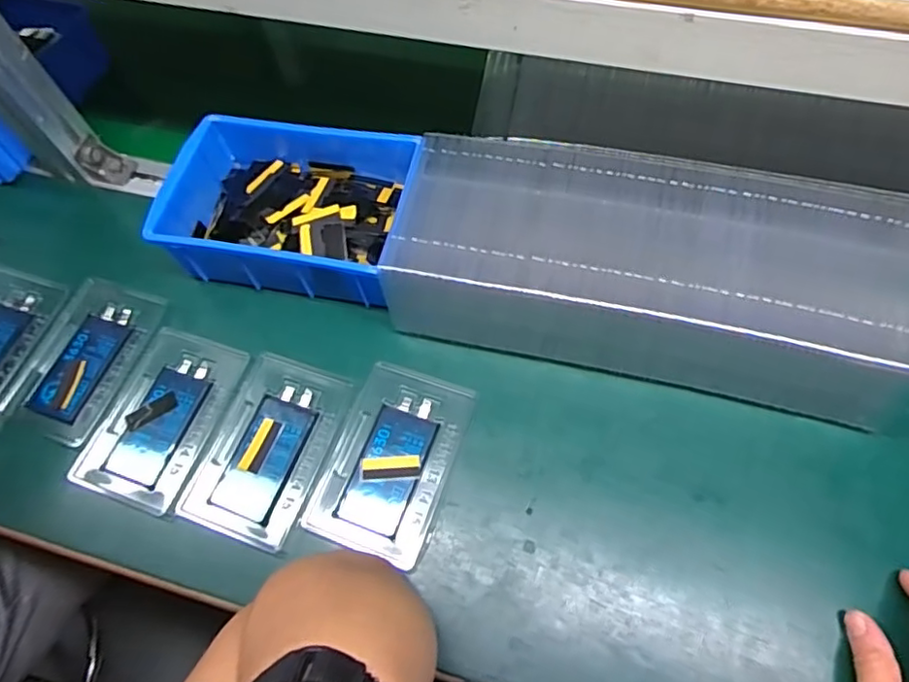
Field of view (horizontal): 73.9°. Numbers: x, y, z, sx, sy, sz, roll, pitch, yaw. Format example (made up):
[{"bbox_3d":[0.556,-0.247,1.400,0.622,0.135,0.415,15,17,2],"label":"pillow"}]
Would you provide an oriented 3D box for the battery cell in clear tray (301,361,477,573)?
[{"bbox_3d":[-0.043,0.082,0.426,0.085,0.008,0.130,15,64,11],"label":"battery cell in clear tray"}]

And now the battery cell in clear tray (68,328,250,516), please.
[{"bbox_3d":[-0.216,0.054,0.450,0.085,0.006,0.132,15,64,11],"label":"battery cell in clear tray"}]

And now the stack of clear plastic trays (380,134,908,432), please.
[{"bbox_3d":[0.137,-0.044,0.437,0.349,0.092,0.151,9,63,8],"label":"stack of clear plastic trays"}]

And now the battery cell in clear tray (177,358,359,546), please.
[{"bbox_3d":[-0.134,0.075,0.437,0.081,0.007,0.128,17,64,12],"label":"battery cell in clear tray"}]

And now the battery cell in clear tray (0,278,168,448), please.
[{"bbox_3d":[-0.293,0.012,0.478,0.080,0.006,0.130,14,64,11],"label":"battery cell in clear tray"}]

